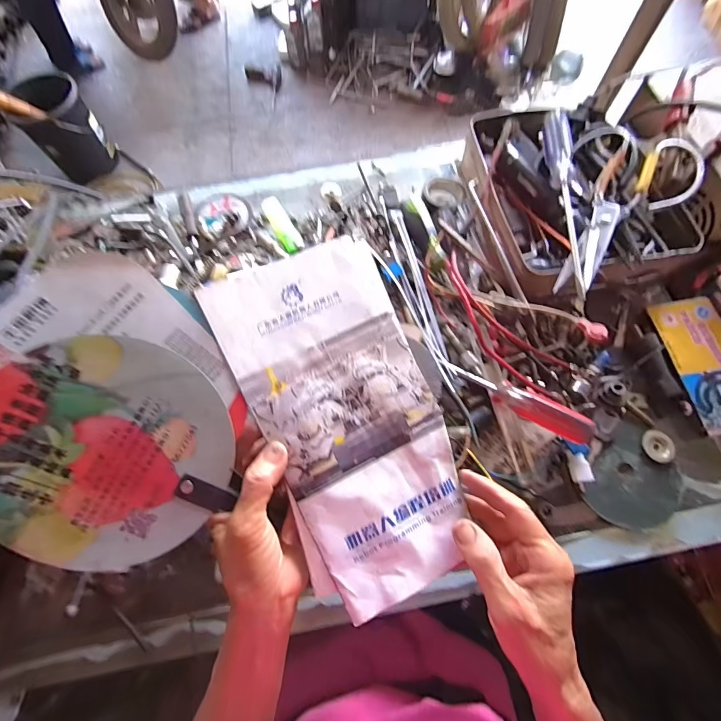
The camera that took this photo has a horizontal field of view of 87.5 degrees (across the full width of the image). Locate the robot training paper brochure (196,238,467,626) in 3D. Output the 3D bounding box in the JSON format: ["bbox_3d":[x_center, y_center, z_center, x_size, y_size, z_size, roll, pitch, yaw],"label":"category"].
[{"bbox_3d":[-0.008,0.044,0.289,0.133,0.010,0.263,-21,86,-10],"label":"robot training paper brochure"}]

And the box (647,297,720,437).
[{"bbox_3d":[0.357,0.000,0.389,0.070,0.012,0.142,-9,69,-4],"label":"box"}]

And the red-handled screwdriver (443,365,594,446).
[{"bbox_3d":[0.152,0.038,0.360,0.140,0.021,0.021,26,72,11],"label":"red-handled screwdriver"}]

